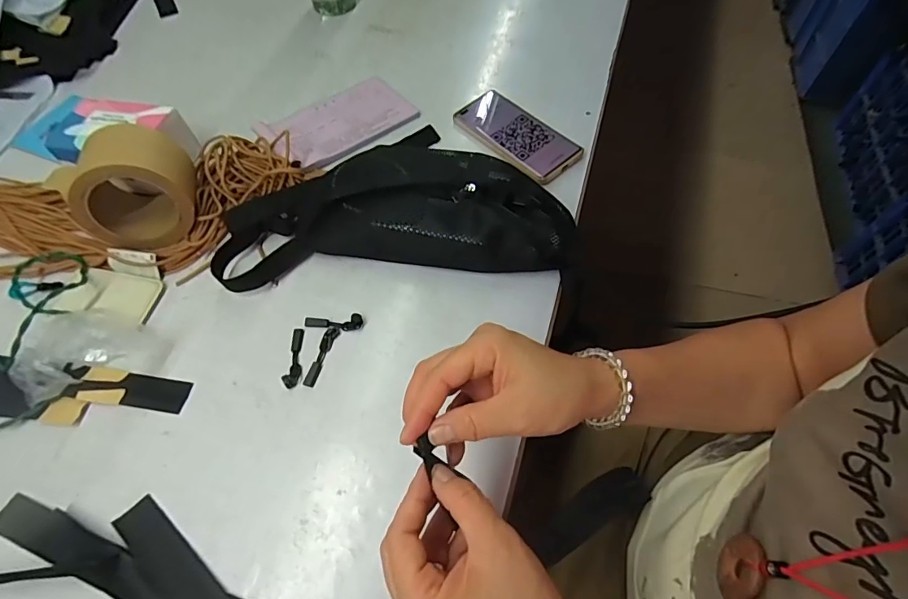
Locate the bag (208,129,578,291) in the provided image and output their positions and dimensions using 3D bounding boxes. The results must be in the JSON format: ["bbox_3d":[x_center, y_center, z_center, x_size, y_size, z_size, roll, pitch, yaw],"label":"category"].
[{"bbox_3d":[-0.064,-0.100,0.488,0.367,0.075,0.156,-3,59,0],"label":"bag"}]

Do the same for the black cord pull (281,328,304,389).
[{"bbox_3d":[-0.153,0.055,0.441,0.013,0.006,0.061,1,60,2],"label":"black cord pull"}]

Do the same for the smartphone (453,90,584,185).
[{"bbox_3d":[0.078,-0.212,0.581,0.076,0.009,0.167,-36,65,-18],"label":"smartphone"}]

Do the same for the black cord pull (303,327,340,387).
[{"bbox_3d":[-0.128,0.054,0.441,0.012,0.004,0.062,14,61,10],"label":"black cord pull"}]

